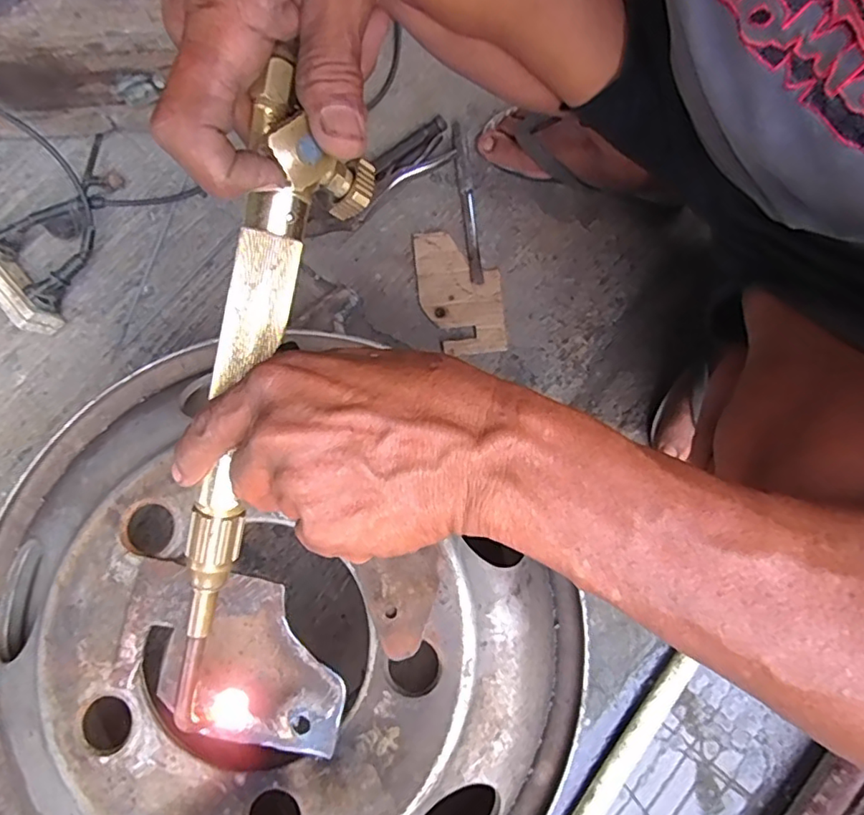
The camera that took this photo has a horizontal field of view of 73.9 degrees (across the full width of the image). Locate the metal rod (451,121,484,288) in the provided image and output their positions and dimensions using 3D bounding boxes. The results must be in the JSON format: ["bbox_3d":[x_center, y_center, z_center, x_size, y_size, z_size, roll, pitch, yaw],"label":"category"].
[{"bbox_3d":[0.040,-0.239,0.656,0.015,0.012,0.205,-7,78,-2],"label":"metal rod"}]

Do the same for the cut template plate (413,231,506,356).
[{"bbox_3d":[0.032,-0.128,0.634,0.088,0.006,0.142,-6,77,-5],"label":"cut template plate"}]

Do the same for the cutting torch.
[{"bbox_3d":[-0.085,0.013,0.264,0.045,0.054,0.305,16,100,3],"label":"cutting torch"}]

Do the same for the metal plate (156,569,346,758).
[{"bbox_3d":[-0.108,0.158,0.359,0.114,0.008,0.092,14,79,2],"label":"metal plate"}]

